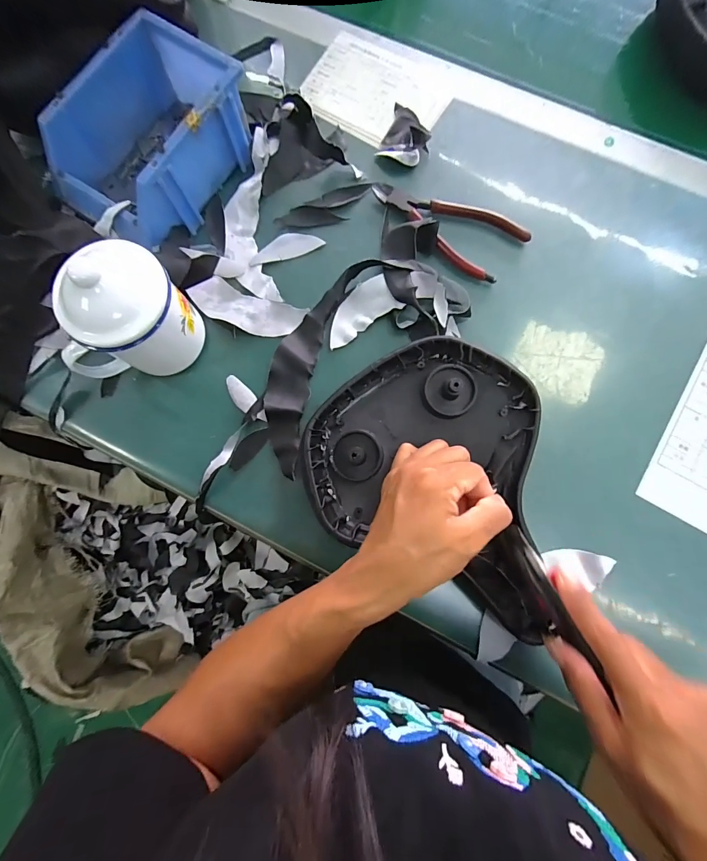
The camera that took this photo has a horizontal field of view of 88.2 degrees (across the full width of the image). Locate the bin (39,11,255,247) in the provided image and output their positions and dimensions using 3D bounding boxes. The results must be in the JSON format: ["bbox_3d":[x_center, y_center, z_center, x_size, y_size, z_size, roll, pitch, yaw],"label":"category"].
[{"bbox_3d":[-0.191,-0.271,0.345,0.124,0.070,0.169,36,83,6],"label":"bin"}]

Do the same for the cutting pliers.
[{"bbox_3d":[0.093,-0.213,0.365,0.152,0.011,0.070,40,83,7],"label":"cutting pliers"}]

